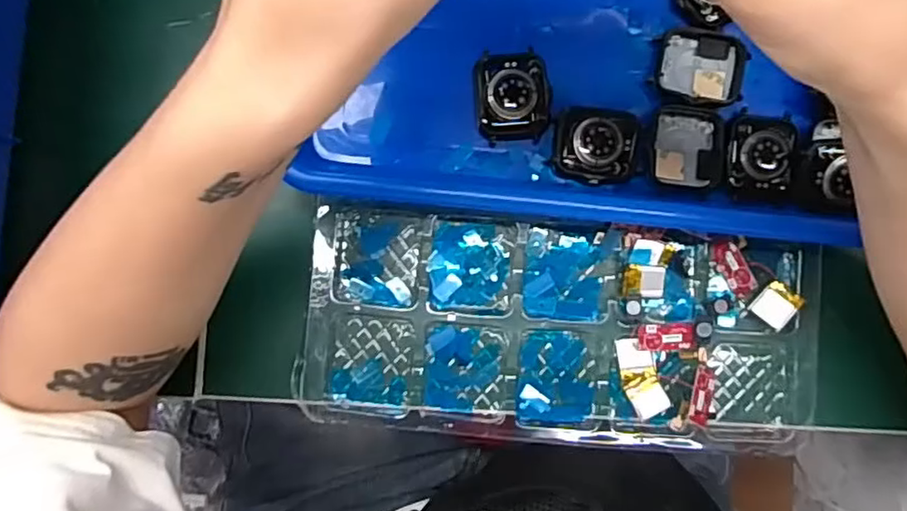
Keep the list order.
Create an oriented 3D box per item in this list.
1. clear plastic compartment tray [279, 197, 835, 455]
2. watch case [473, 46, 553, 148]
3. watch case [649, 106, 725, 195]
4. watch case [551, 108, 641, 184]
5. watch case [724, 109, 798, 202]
[{"bbox_3d":[0.057,0.039,0.332,0.261,0.021,0.110,5,89,2],"label":"clear plastic compartment tray"},{"bbox_3d":[0.030,-0.081,0.324,0.038,0.011,0.045,-4,88,2],"label":"watch case"},{"bbox_3d":[0.119,-0.055,0.325,0.037,0.009,0.044,5,88,2],"label":"watch case"},{"bbox_3d":[0.073,-0.056,0.322,0.042,0.008,0.038,6,89,2],"label":"watch case"},{"bbox_3d":[0.157,-0.050,0.321,0.035,0.004,0.044,4,88,2],"label":"watch case"}]

